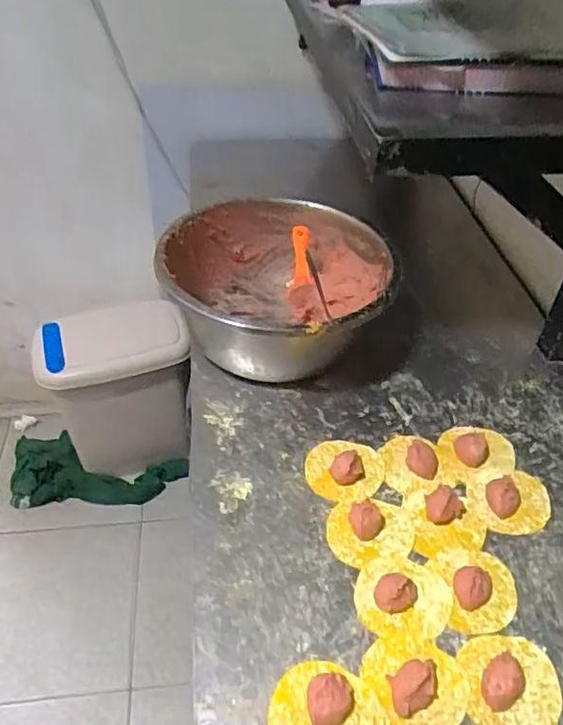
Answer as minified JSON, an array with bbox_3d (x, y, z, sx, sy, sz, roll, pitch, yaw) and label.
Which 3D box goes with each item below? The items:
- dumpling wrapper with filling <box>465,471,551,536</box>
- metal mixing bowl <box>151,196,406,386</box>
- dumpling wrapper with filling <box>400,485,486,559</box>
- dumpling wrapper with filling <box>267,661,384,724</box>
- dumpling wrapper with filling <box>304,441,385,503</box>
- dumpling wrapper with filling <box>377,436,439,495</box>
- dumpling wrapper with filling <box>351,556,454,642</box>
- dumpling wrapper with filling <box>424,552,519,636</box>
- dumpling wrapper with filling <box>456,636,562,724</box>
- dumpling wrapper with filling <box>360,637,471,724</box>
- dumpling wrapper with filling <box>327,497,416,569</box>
[{"bbox_3d":[0.235,0.140,0.597,0.084,0.012,0.068,-3,45,-3],"label":"dumpling wrapper with filling"},{"bbox_3d":[-0.008,-0.089,0.750,0.268,0.131,0.297,-8,45,-9],"label":"metal mixing bowl"},{"bbox_3d":[0.162,0.151,0.575,0.070,0.027,0.067,-4,45,-4],"label":"dumpling wrapper with filling"},{"bbox_3d":[0.034,0.267,0.447,0.085,0.022,0.076,-2,45,-2],"label":"dumpling wrapper with filling"},{"bbox_3d":[0.068,0.109,0.618,0.081,0.017,0.076,-1,44,-1],"label":"dumpling wrapper with filling"},{"bbox_3d":[0.136,0.105,0.628,0.062,0.014,0.070,17,47,16],"label":"dumpling wrapper with filling"},{"bbox_3d":[0.110,0.203,0.519,0.084,0.021,0.072,5,45,4],"label":"dumpling wrapper with filling"},{"bbox_3d":[0.178,0.199,0.525,0.069,0.024,0.075,-3,45,-3],"label":"dumpling wrapper with filling"},{"bbox_3d":[0.187,0.254,0.466,0.075,0.022,0.075,0,44,-1],"label":"dumpling wrapper with filling"},{"bbox_3d":[0.110,0.252,0.466,0.077,0.022,0.080,-15,46,-15],"label":"dumpling wrapper with filling"},{"bbox_3d":[0.088,0.155,0.566,0.085,0.025,0.066,-9,45,-10],"label":"dumpling wrapper with filling"}]

